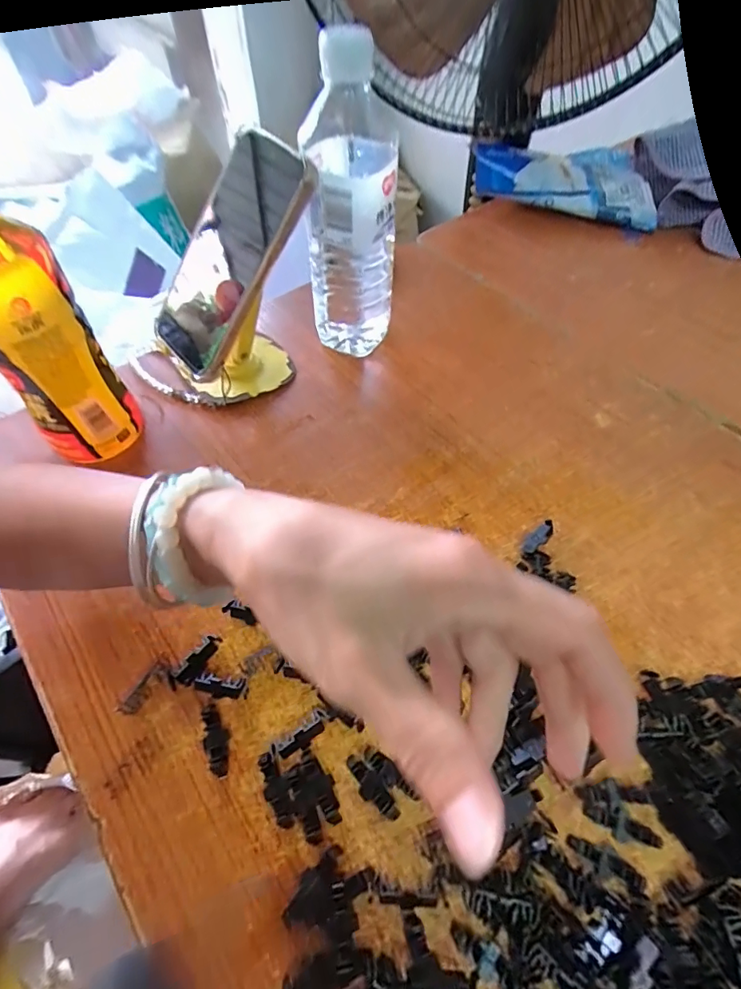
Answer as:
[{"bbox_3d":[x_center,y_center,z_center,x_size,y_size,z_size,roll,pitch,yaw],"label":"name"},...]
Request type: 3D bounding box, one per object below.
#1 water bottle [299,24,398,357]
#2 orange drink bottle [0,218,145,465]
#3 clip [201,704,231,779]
[{"bbox_3d":[-0.016,-0.214,0.370,0.069,0.205,0.078,-4,55,-3],"label":"water bottle"},{"bbox_3d":[-0.223,-0.106,0.308,0.069,0.183,0.080,-34,62,-22],"label":"orange drink bottle"},{"bbox_3d":[-0.085,0.133,0.255,0.014,0.008,0.036,-17,57,-12],"label":"clip"}]

